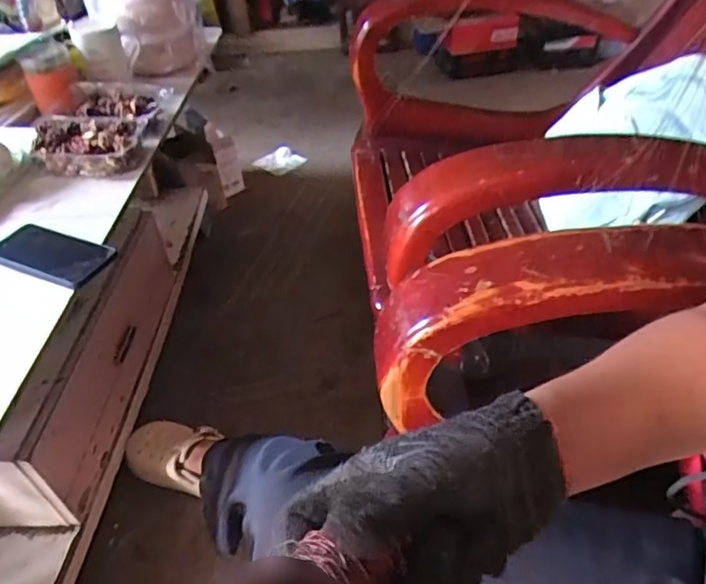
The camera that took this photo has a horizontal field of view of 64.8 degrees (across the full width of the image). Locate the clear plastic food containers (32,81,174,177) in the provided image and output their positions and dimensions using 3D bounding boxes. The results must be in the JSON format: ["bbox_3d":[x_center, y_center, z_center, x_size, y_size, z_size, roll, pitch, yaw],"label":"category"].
[{"bbox_3d":[-0.385,-0.252,0.851,0.148,0.057,0.202,3,43,6],"label":"clear plastic food containers"}]

